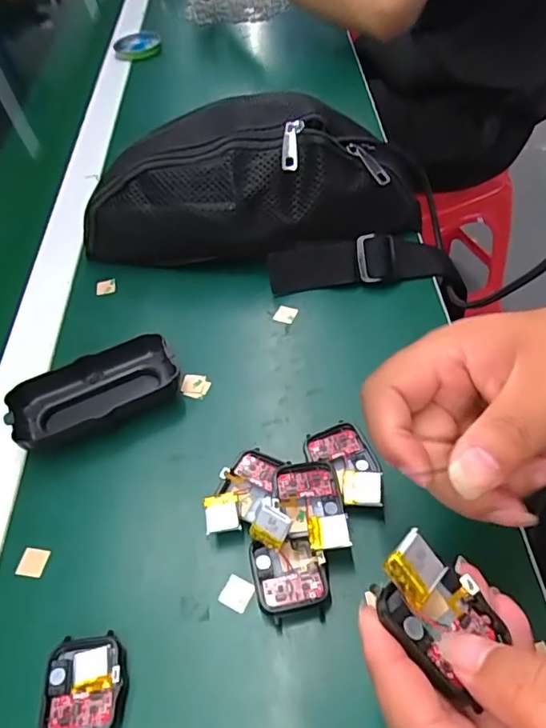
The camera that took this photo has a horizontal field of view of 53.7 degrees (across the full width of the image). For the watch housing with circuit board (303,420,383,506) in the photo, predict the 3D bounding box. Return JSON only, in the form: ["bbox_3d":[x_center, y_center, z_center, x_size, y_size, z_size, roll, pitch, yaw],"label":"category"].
[{"bbox_3d":[0.044,0.061,0.321,0.036,0.015,0.057,-19,52,-10],"label":"watch housing with circuit board"}]

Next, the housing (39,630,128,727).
[{"bbox_3d":[-0.091,0.159,0.263,0.039,0.009,0.047,-7,51,0],"label":"housing"}]

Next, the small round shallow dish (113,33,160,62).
[{"bbox_3d":[-0.192,-0.451,0.766,0.065,0.017,0.059,-12,51,-4],"label":"small round shallow dish"}]

